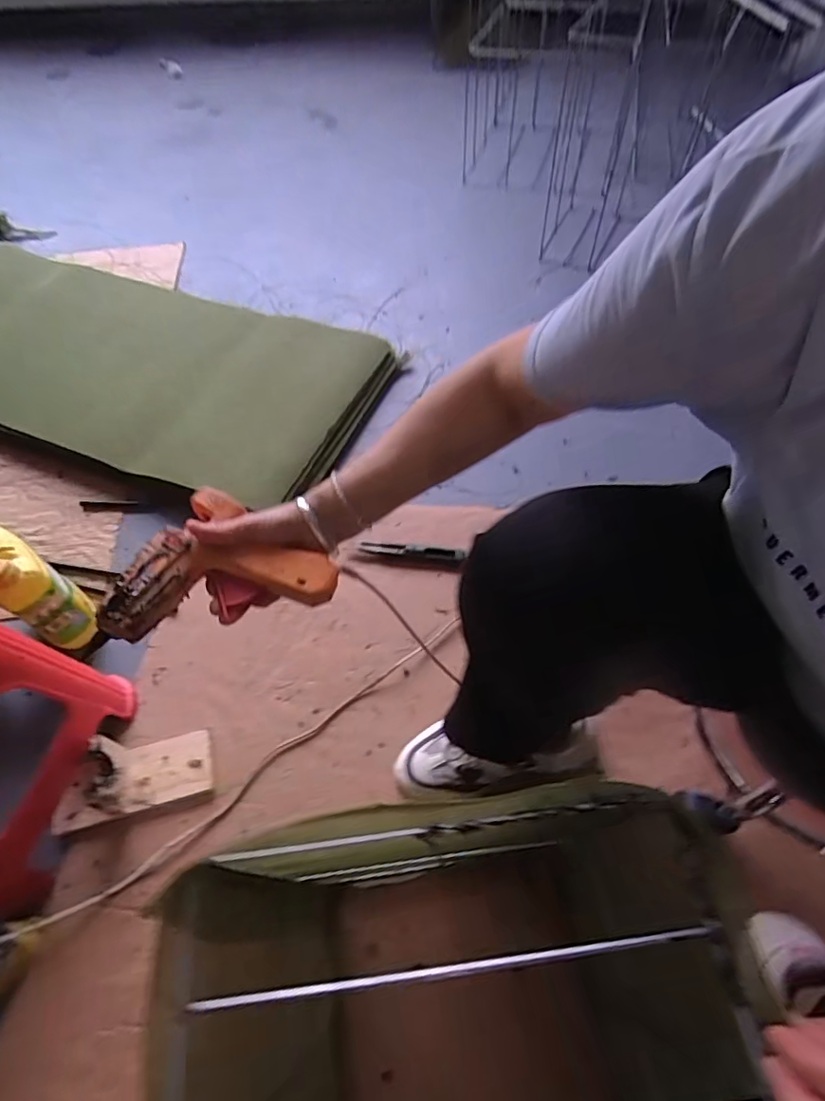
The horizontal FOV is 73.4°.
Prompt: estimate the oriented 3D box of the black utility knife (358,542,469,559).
[{"bbox_3d":[0.001,0.000,0.895,0.168,0.007,0.020,5,57,6],"label":"black utility knife"}]

